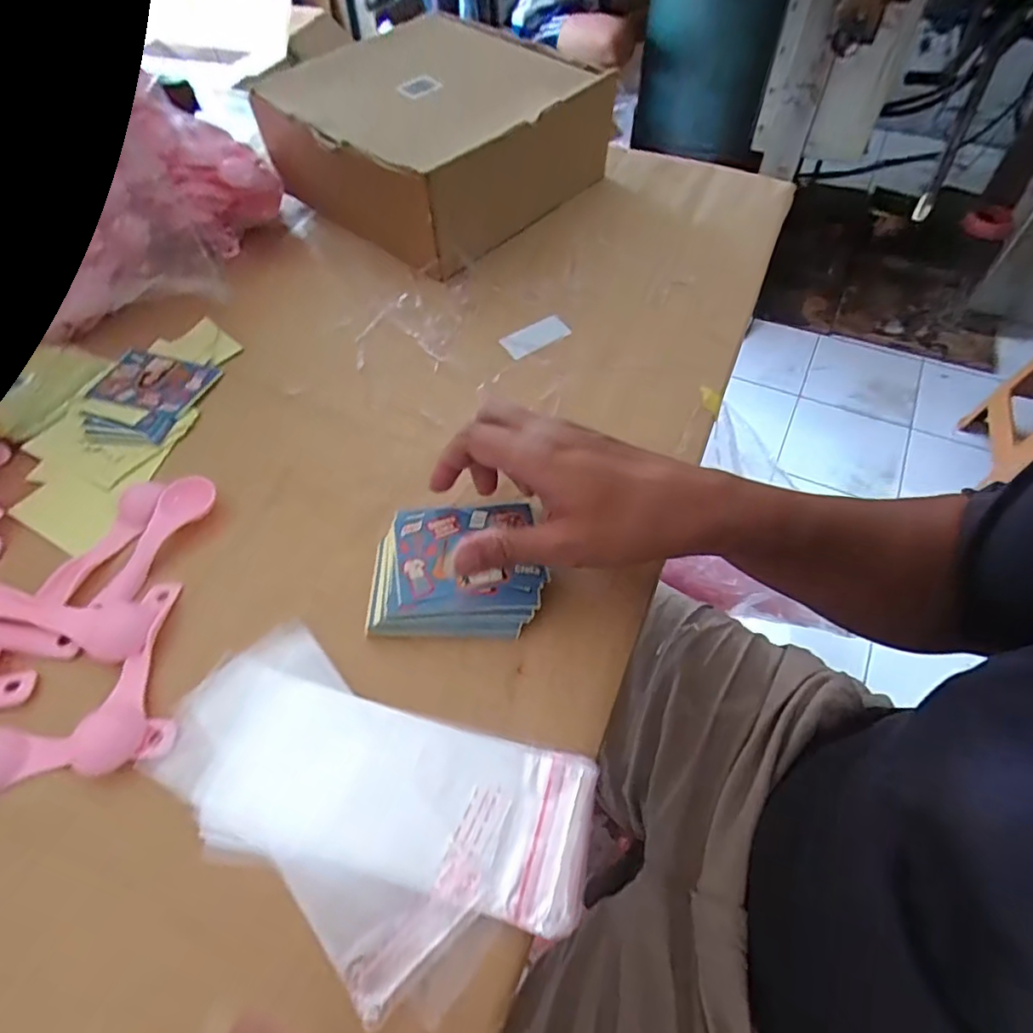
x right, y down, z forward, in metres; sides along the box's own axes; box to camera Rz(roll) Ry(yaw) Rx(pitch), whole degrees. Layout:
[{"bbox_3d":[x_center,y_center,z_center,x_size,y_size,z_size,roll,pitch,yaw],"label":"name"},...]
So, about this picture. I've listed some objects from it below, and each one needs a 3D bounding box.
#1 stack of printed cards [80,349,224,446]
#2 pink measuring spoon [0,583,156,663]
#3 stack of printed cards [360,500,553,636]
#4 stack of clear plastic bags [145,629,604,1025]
[{"bbox_3d":[-0.300,-0.096,0.454,0.094,0.007,0.095,11,57,9],"label":"stack of printed cards"},{"bbox_3d":[-0.273,0.055,0.340,0.118,0.016,0.034,14,57,11],"label":"pink measuring spoon"},{"bbox_3d":[-0.035,0.031,0.355,0.102,0.016,0.086,1,56,3],"label":"stack of printed cards"},{"bbox_3d":[-0.076,0.138,0.289,0.218,0.007,0.123,26,61,18],"label":"stack of clear plastic bags"}]

